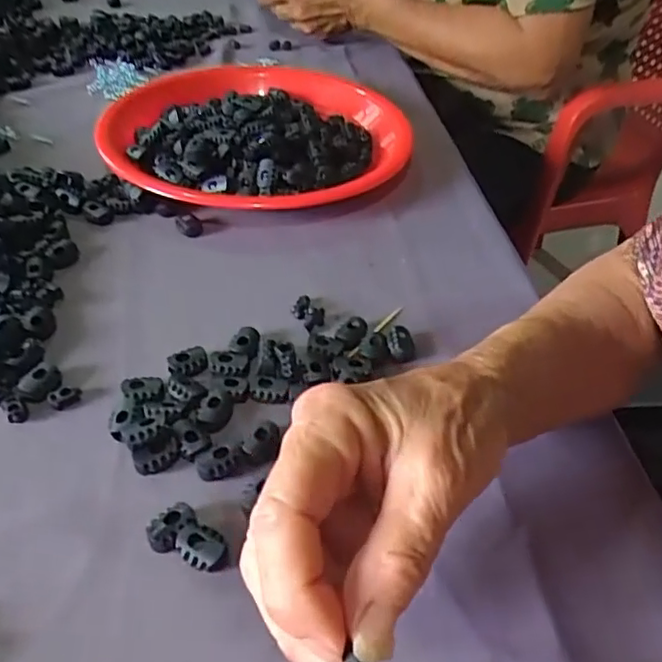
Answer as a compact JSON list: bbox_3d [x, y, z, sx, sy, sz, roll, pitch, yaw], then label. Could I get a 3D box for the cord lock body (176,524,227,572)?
[{"bbox_3d":[-0.056,0.095,0.268,0.023,0.010,0.016,20,44,17],"label":"cord lock body"}]

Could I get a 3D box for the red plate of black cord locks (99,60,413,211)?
[{"bbox_3d":[-0.060,-0.175,0.539,0.251,0.043,0.255,3,42,0],"label":"red plate of black cord locks"}]

